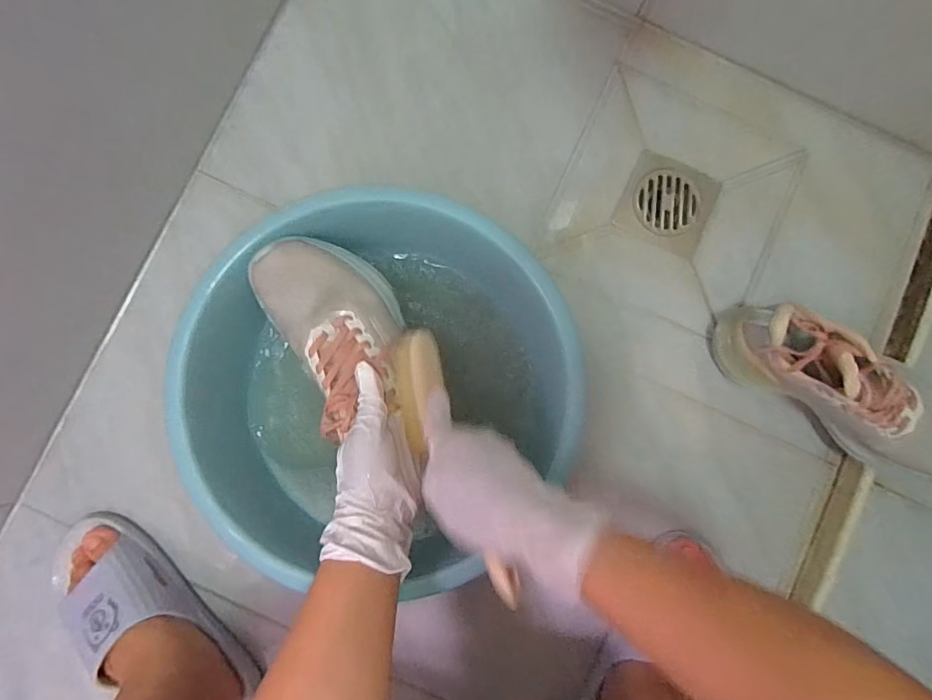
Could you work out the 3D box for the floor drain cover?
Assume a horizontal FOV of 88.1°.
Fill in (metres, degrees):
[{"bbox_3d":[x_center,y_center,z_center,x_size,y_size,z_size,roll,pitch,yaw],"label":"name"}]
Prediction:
[{"bbox_3d":[0.234,-0.169,0.556,0.099,0.004,0.099,25,85,0],"label":"floor drain cover"}]

